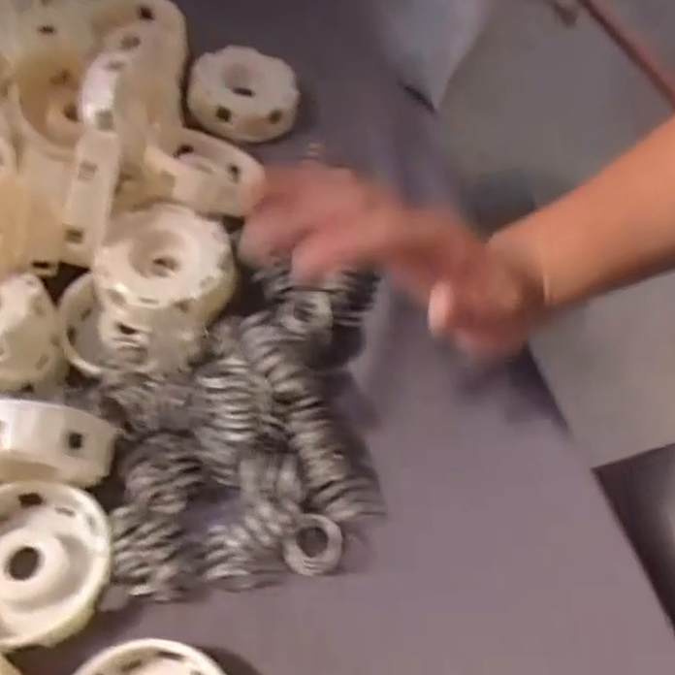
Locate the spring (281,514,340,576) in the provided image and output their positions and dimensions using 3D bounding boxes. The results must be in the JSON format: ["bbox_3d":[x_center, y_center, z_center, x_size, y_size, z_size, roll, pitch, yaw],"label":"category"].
[{"bbox_3d":[-0.011,0.090,0.314,0.024,0.024,0.018,4,56,-1],"label":"spring"}]

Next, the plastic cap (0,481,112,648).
[{"bbox_3d":[-0.132,0.094,0.303,0.067,0.020,0.064,2,56,-3],"label":"plastic cap"}]

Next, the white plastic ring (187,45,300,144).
[{"bbox_3d":[-0.062,-0.155,0.464,0.065,0.020,0.065,4,75,-16],"label":"white plastic ring"}]

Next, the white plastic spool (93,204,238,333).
[{"bbox_3d":[-0.088,-0.038,0.364,0.064,0.020,0.067,2,56,-3],"label":"white plastic spool"}]

